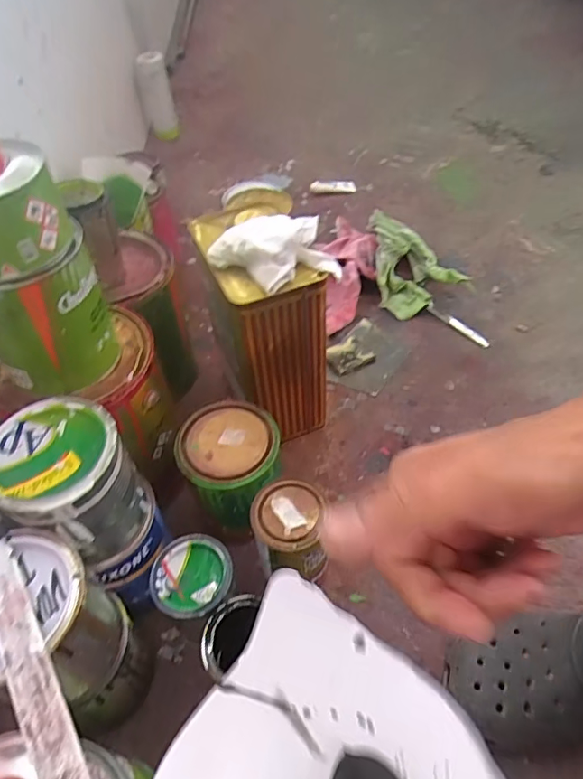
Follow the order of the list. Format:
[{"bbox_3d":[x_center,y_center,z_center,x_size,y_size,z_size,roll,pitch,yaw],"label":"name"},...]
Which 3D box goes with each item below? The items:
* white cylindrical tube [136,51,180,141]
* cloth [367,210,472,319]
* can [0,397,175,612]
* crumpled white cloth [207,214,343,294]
[{"bbox_3d":[-0.341,-0.740,1.323,0.074,0.190,0.067,-9,51,-5],"label":"white cylindrical tube"},{"bbox_3d":[0.190,-0.219,0.862,0.103,0.074,0.233,-8,51,-4],"label":"cloth"},{"bbox_3d":[-0.183,0.094,0.451,0.103,0.145,0.100,9,53,10],"label":"can"},{"bbox_3d":[-0.021,-0.142,0.518,0.117,0.034,0.095,-18,53,-10],"label":"crumpled white cloth"}]

